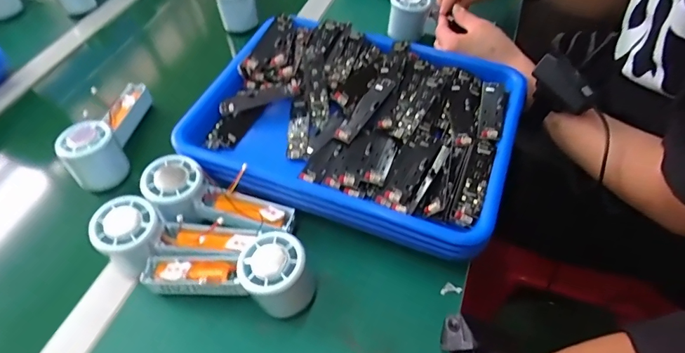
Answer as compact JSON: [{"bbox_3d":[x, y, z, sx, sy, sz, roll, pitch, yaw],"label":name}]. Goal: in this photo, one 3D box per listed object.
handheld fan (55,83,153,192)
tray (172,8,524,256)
[{"bbox_3d":[-0.277,-0.060,0.517,0.050,0.059,0.152,0,51,4],"label":"handheld fan"},{"bbox_3d":[0.014,-0.071,0.473,0.336,0.049,0.255,15,54,16],"label":"tray"}]

